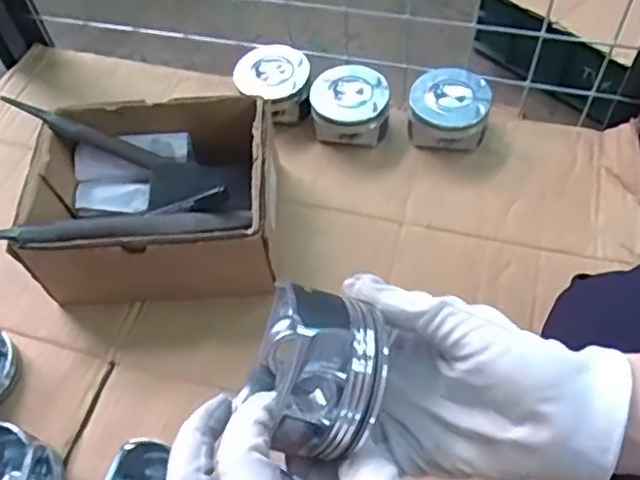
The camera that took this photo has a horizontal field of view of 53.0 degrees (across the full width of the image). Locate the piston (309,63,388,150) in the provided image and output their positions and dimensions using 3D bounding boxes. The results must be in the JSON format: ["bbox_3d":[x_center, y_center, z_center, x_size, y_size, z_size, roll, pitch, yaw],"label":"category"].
[{"bbox_3d":[0.029,-0.129,0.635,0.072,0.056,0.067,-2,57,3],"label":"piston"}]

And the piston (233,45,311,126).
[{"bbox_3d":[-0.050,-0.154,0.652,0.080,0.059,0.066,-4,57,2],"label":"piston"}]

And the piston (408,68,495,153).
[{"bbox_3d":[0.124,-0.126,0.626,0.073,0.056,0.063,-1,57,4],"label":"piston"}]

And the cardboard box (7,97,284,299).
[{"bbox_3d":[-0.139,-0.033,0.557,0.194,0.096,0.147,-3,57,2],"label":"cardboard box"}]

